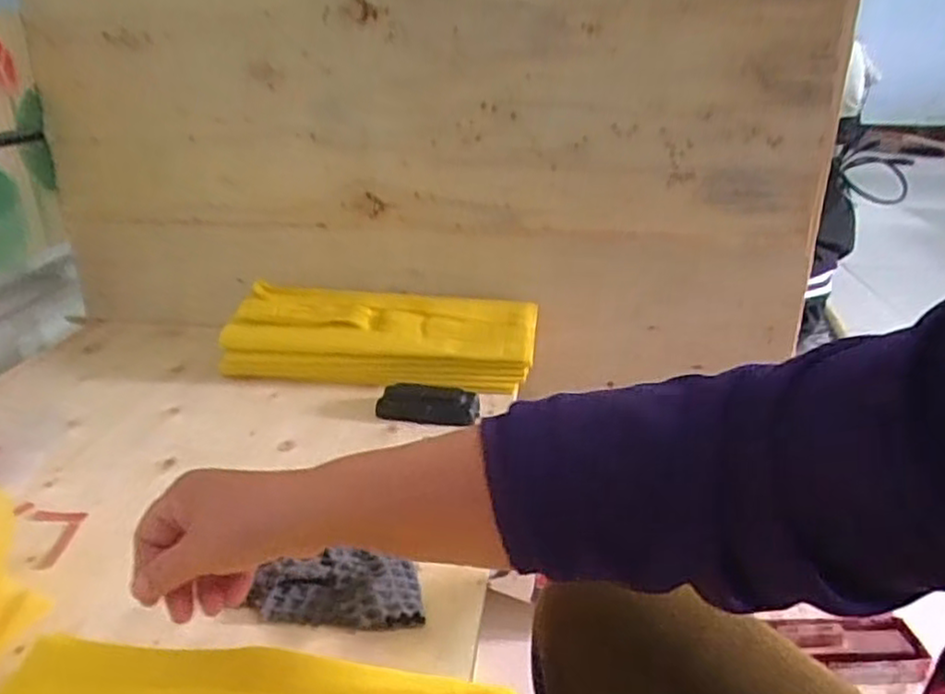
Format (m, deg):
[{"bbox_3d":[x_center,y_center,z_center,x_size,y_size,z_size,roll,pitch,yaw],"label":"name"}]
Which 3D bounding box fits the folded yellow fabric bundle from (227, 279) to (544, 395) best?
[{"bbox_3d":[-0.110,-0.009,0.883,0.374,0.081,0.132,2,24,4],"label":"folded yellow fabric bundle"}]

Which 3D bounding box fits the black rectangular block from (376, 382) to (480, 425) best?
[{"bbox_3d":[-0.049,0.062,0.774,0.111,0.026,0.048,4,24,8],"label":"black rectangular block"}]

